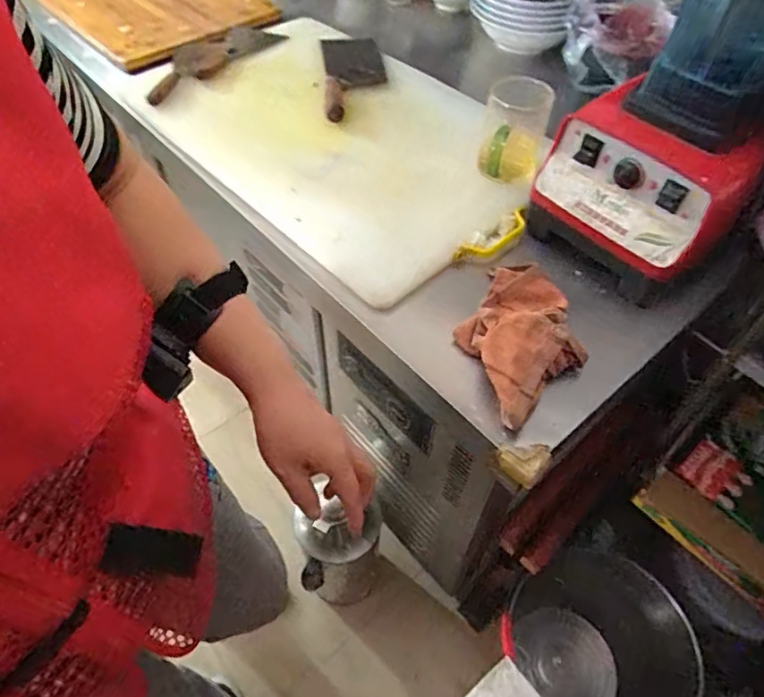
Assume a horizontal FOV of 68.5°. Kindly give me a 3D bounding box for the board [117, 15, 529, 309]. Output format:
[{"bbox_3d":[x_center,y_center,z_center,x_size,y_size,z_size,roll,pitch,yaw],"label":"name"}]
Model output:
[{"bbox_3d":[-0.064,-0.326,0.826,0.384,0.040,0.607,-38,62,-25],"label":"board"}]

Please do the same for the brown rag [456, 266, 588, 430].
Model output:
[{"bbox_3d":[0.153,-0.026,0.606,0.136,0.048,0.201,-17,55,-12],"label":"brown rag"}]

